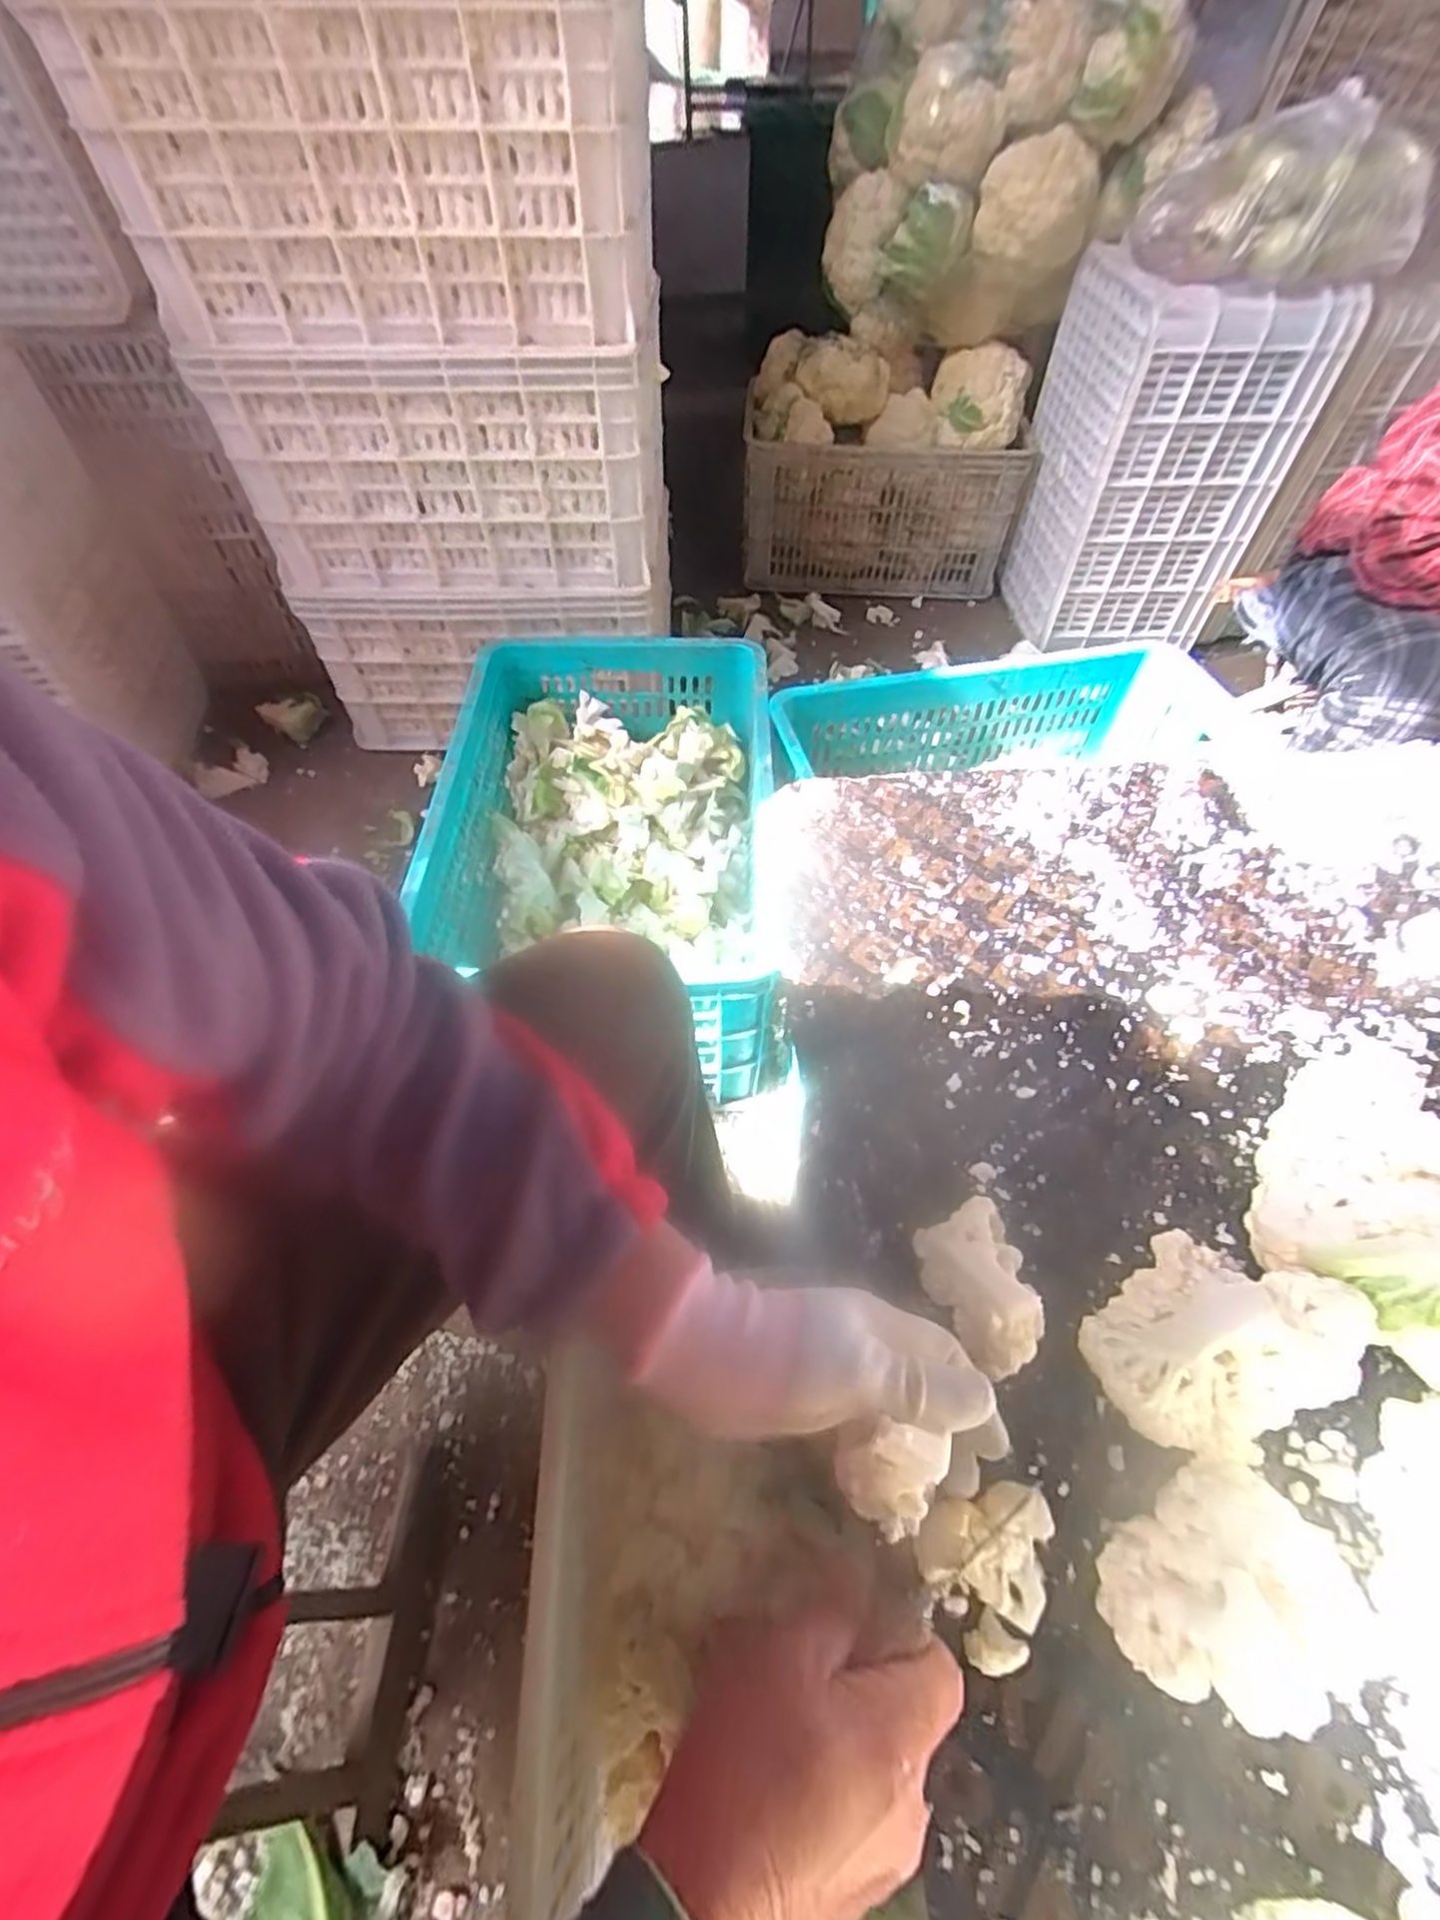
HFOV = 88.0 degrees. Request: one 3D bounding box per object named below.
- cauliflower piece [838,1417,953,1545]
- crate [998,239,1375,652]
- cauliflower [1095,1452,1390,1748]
[{"bbox_3d":[0.064,0.199,0.282,0.036,0.040,0.031,9,55,6],"label":"cauliflower piece"},{"bbox_3d":[0.712,-0.838,1.271,0.291,0.490,0.334,-5,54,-4],"label":"crate"},{"bbox_3d":[0.204,0.262,0.305,0.083,0.059,0.073,-31,60,-21],"label":"cauliflower"}]

